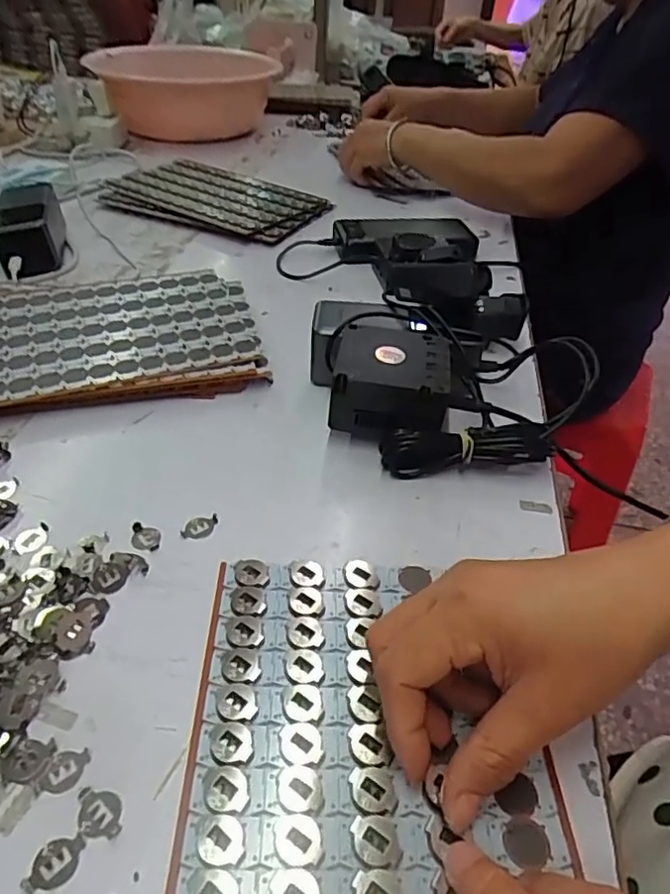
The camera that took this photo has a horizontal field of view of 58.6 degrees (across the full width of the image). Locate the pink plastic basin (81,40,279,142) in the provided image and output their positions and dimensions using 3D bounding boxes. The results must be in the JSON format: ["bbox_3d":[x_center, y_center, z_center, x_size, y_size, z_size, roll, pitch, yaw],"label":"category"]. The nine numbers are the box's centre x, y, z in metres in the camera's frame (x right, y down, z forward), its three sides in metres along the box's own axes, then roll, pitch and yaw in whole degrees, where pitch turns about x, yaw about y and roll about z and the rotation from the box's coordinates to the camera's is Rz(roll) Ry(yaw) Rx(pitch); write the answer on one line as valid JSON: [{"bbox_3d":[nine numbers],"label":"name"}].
[{"bbox_3d":[-0.271,-0.640,1.072,0.289,0.090,0.289,3,40,-2],"label":"pink plastic basin"}]

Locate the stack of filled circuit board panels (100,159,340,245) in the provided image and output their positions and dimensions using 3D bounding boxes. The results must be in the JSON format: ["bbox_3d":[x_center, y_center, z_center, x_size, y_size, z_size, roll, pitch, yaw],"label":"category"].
[{"bbox_3d":[-0.160,-0.325,0.775,0.284,0.019,0.172,24,44,21],"label":"stack of filled circuit board panels"}]

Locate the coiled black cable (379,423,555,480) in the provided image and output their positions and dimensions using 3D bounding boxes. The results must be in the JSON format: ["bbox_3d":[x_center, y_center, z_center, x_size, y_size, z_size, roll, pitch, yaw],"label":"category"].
[{"bbox_3d":[0.085,0.005,0.395,0.107,0.033,0.026,-1,41,-7],"label":"coiled black cable"}]

